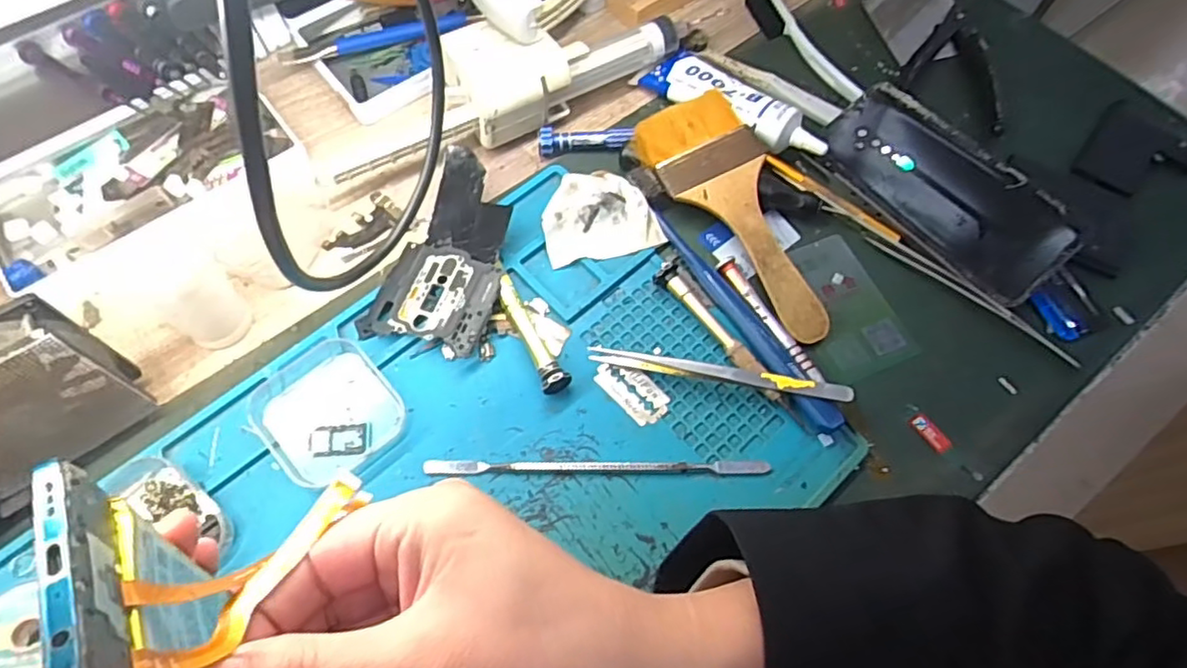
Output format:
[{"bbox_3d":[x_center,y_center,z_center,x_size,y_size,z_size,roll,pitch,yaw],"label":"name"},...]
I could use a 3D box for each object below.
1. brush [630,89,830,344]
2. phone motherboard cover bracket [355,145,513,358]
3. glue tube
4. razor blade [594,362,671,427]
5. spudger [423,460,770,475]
[{"bbox_3d":[0.088,-0.070,0.383,0.063,0.024,0.160,-26,69,-13],"label":"brush"},{"bbox_3d":[-0.077,-0.044,0.371,0.066,0.022,0.114,22,67,8],"label":"phone motherboard cover bracket"},{"bbox_3d":[0.089,-0.148,0.419,0.048,0.024,0.127,-37,72,-17],"label":"glue tube"},{"bbox_3d":[0.021,0.029,0.351,0.024,0.004,0.042,-41,73,-18],"label":"razor blade"},{"bbox_3d":[0.002,0.067,0.330,0.170,0.007,0.007,1,65,-1],"label":"spudger"}]

